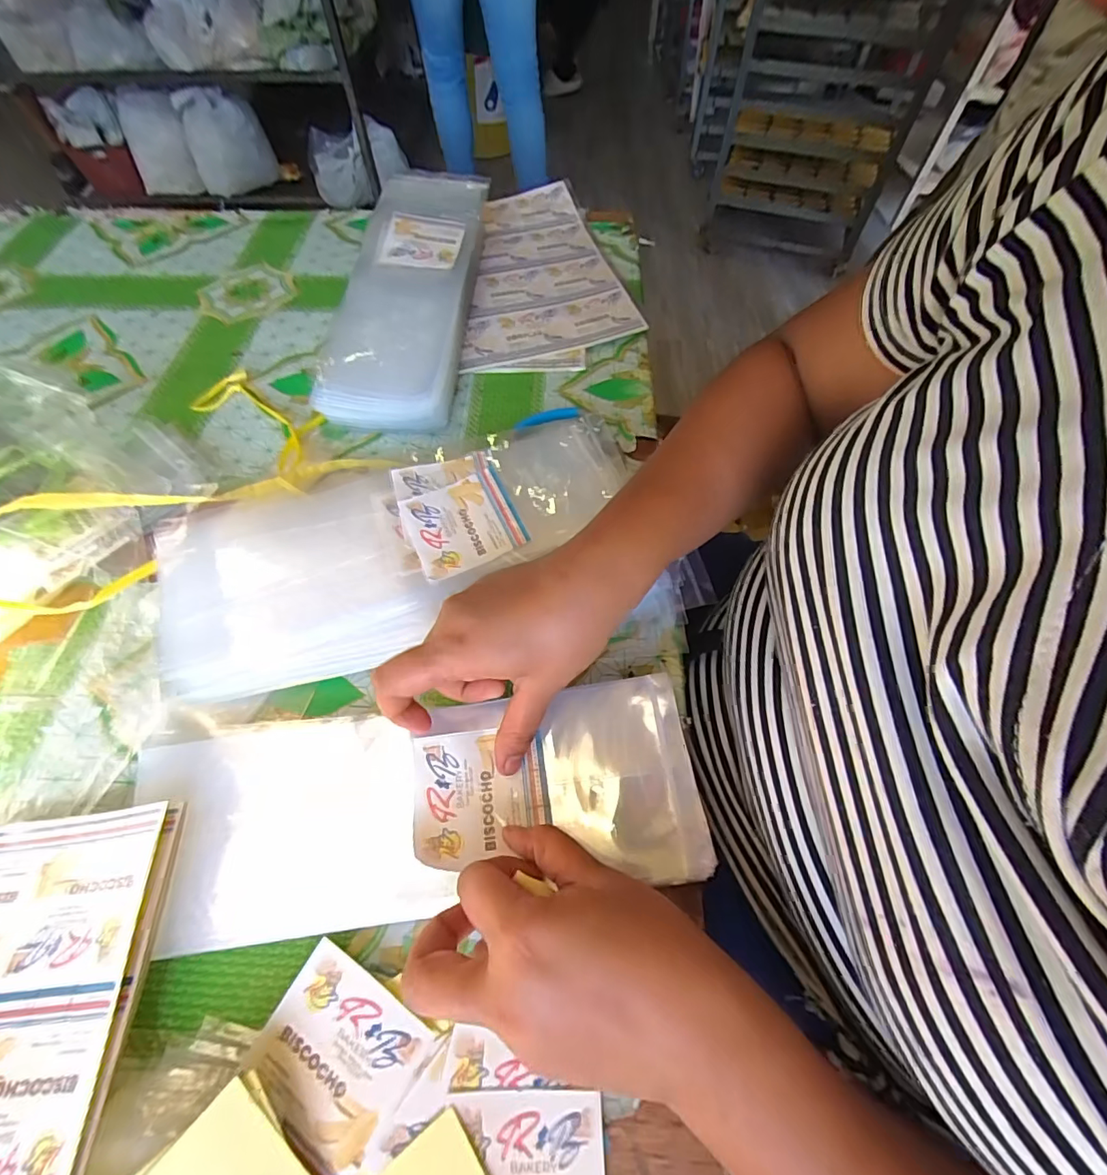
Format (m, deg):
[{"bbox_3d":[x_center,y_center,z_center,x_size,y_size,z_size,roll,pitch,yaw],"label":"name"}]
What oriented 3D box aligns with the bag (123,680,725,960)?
[{"bbox_3d":[-0.068,0.118,0.278,0.290,0.025,0.106,-7,61,-3],"label":"bag"}]

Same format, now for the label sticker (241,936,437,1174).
[{"bbox_3d":[-0.100,0.213,0.229,0.069,0.004,0.060,28,65,15],"label":"label sticker"}]

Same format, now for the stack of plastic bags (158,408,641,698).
[{"bbox_3d":[-0.110,-0.041,0.357,0.314,0.034,0.154,-24,63,-12],"label":"stack of plastic bags"}]

